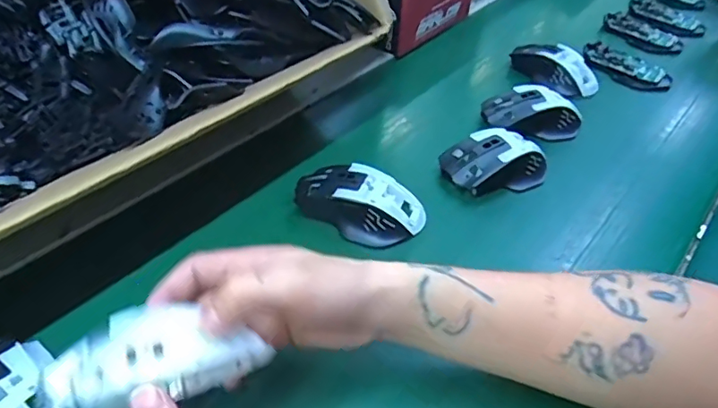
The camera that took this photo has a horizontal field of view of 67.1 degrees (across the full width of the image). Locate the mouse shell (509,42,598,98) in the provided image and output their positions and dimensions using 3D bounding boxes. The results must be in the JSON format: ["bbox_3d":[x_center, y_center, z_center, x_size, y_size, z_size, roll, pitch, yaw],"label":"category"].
[{"bbox_3d":[0.245,-0.172,0.675,0.109,0.032,0.063,21,46,16],"label":"mouse shell"}]

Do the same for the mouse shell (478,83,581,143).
[{"bbox_3d":[0.196,-0.102,0.601,0.115,0.038,0.066,0,44,-6],"label":"mouse shell"}]

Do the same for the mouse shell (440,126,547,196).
[{"bbox_3d":[0.136,-0.044,0.536,0.114,0.040,0.063,-8,45,-14],"label":"mouse shell"}]

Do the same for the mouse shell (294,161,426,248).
[{"bbox_3d":[0.002,-0.001,0.478,0.118,0.042,0.062,15,44,10],"label":"mouse shell"}]

